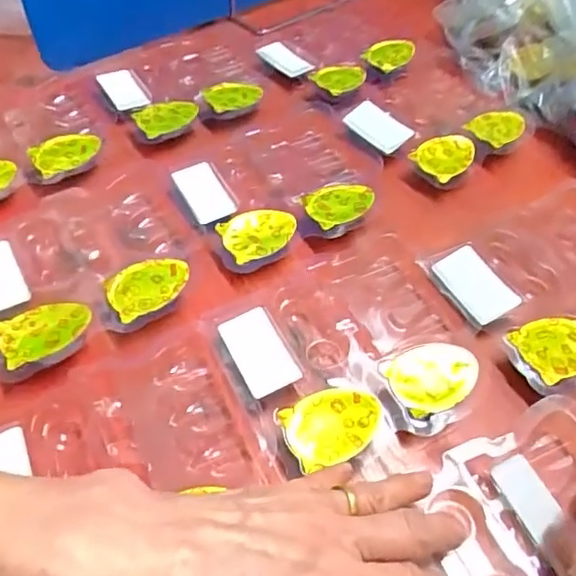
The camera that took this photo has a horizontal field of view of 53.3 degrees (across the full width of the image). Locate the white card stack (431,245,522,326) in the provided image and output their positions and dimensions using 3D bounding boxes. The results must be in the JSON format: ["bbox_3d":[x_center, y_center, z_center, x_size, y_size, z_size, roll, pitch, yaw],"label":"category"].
[{"bbox_3d":[0.122,-0.001,0.379,0.035,0.015,0.055,-23,63,-15],"label":"white card stack"}]

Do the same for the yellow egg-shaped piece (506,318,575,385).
[{"bbox_3d":[0.161,0.033,0.338,0.053,0.009,0.037,-19,62,-14],"label":"yellow egg-shaped piece"}]

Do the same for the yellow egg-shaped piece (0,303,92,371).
[{"bbox_3d":[-0.142,0.024,0.335,0.051,0.004,0.035,-25,63,-16],"label":"yellow egg-shaped piece"}]

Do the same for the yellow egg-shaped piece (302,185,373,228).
[{"bbox_3d":[0.038,-0.062,0.411,0.049,0.004,0.036,-16,61,-12],"label":"yellow egg-shaped piece"}]

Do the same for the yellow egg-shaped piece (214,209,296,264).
[{"bbox_3d":[-0.019,-0.038,0.395,0.051,0.005,0.036,-20,62,-14],"label":"yellow egg-shaped piece"}]

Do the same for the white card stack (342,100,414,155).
[{"bbox_3d":[0.075,-0.134,0.479,0.037,0.009,0.058,-35,67,-21],"label":"white card stack"}]

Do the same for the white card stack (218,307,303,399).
[{"bbox_3d":[-0.017,0.038,0.338,0.031,0.009,0.054,-23,63,-16],"label":"white card stack"}]

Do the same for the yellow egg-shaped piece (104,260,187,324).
[{"bbox_3d":[-0.087,-0.003,0.361,0.051,0.004,0.039,-28,57,-17],"label":"yellow egg-shaped piece"}]

